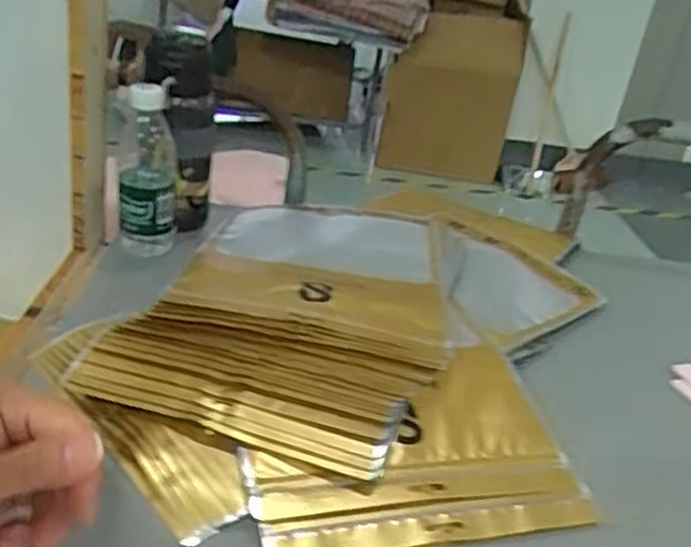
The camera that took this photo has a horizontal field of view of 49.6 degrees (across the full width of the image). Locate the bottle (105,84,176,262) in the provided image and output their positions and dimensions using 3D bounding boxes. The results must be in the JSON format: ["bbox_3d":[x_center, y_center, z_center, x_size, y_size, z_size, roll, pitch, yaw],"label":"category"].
[{"bbox_3d":[-0.209,-0.109,0.774,0.065,0.170,0.067,1,28,-16],"label":"bottle"}]

